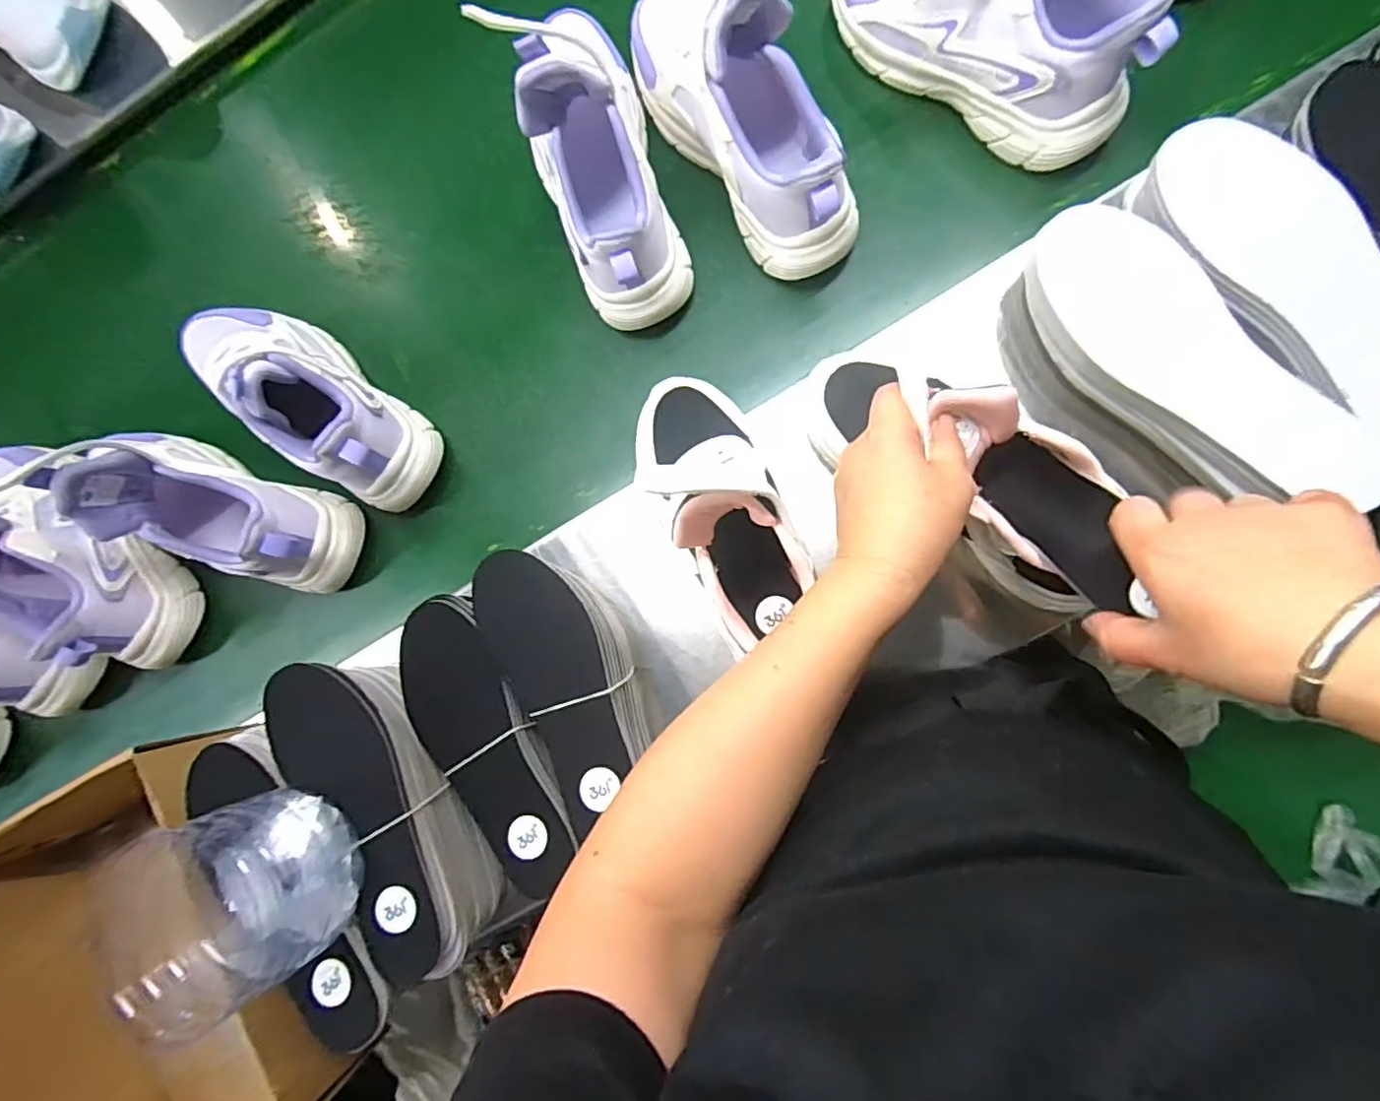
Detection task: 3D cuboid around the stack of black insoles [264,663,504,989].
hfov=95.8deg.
[{"bbox_3d":[-0.200,0.169,0.423,0.073,0.074,0.203,-33,83,7],"label":"stack of black insoles"}]

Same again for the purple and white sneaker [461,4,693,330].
[{"bbox_3d":[-0.070,-0.293,0.444,0.076,0.140,0.229,-17,85,8],"label":"purple and white sneaker"}]

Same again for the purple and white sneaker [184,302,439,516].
[{"bbox_3d":[-0.312,-0.127,0.483,0.229,0.105,0.079,38,94,9],"label":"purple and white sneaker"}]

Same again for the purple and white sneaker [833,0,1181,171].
[{"bbox_3d":[0.194,-0.376,0.413,0.248,0.119,0.086,44,95,8],"label":"purple and white sneaker"}]

